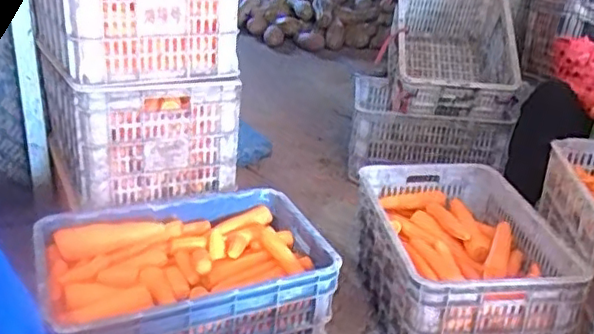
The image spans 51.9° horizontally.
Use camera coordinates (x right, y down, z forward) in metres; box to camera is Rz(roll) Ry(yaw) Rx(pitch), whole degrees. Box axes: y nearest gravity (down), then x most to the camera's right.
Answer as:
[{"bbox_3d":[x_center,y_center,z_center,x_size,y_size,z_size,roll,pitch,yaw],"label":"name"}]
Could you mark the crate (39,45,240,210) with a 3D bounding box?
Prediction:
[{"bbox_3d":[-0.386,-0.123,1.453,0.347,0.247,0.440,-10,26,-26],"label":"crate"}]

